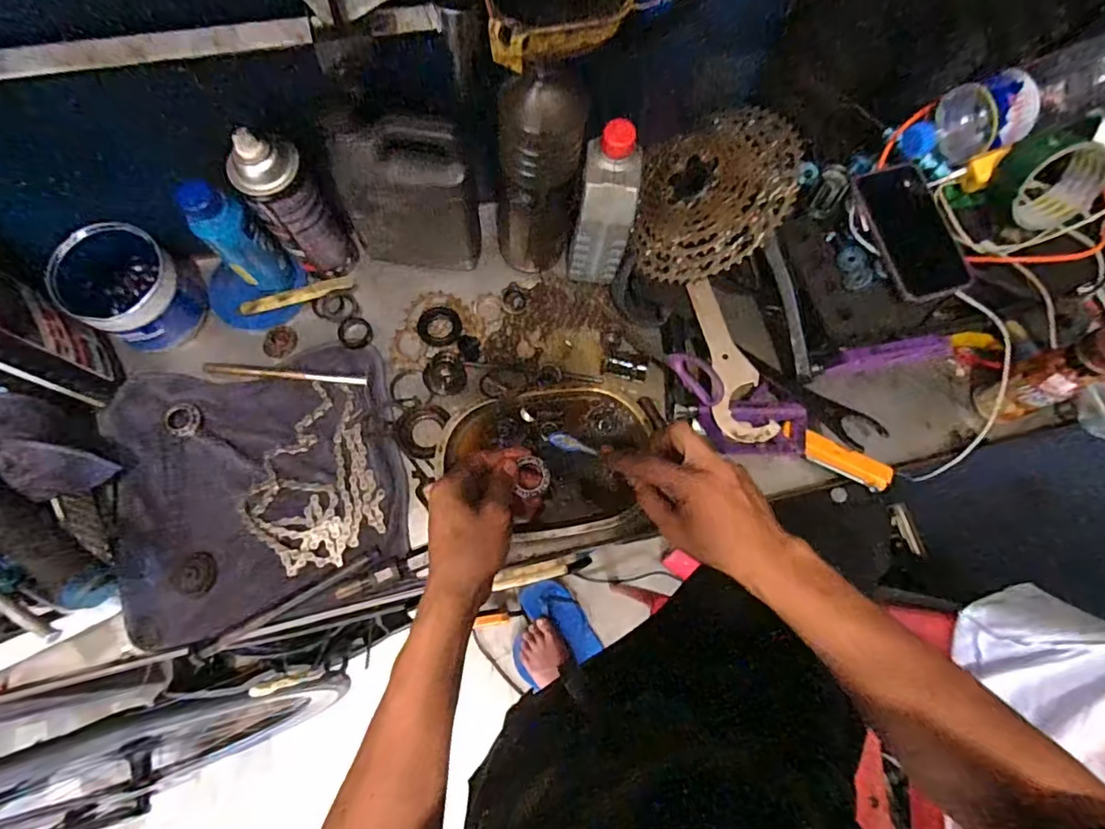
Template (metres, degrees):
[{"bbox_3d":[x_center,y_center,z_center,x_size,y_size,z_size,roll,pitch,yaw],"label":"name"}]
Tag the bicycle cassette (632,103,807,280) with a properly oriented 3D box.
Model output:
[{"bbox_3d":[0.170,-0.232,0.582,0.166,0.047,0.176,-4,80,34],"label":"bicycle cassette"}]

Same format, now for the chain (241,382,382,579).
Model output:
[{"bbox_3d":[-0.247,0.067,0.559,0.128,0.009,0.173,-21,75,-9],"label":"chain"}]

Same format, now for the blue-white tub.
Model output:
[{"bbox_3d":[-0.428,-0.128,0.566,0.101,0.096,0.095,1,73,-2],"label":"blue-white tub"}]

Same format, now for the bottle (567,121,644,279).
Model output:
[{"bbox_3d":[0.051,-0.206,0.569,0.058,0.175,0.061,6,73,0],"label":"bottle"}]

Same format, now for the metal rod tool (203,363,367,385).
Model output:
[{"bbox_3d":[-0.288,-0.044,0.596,0.176,0.008,0.011,5,73,-1],"label":"metal rod tool"}]

